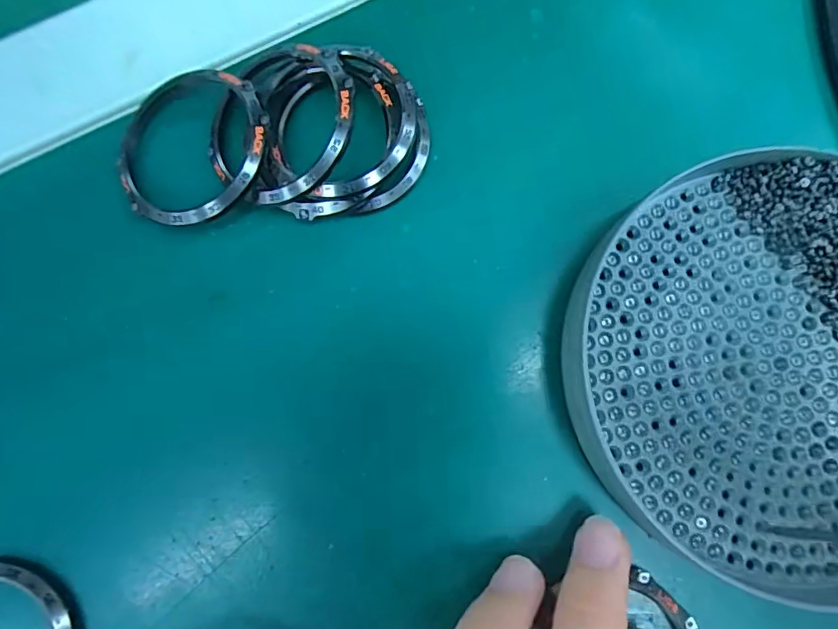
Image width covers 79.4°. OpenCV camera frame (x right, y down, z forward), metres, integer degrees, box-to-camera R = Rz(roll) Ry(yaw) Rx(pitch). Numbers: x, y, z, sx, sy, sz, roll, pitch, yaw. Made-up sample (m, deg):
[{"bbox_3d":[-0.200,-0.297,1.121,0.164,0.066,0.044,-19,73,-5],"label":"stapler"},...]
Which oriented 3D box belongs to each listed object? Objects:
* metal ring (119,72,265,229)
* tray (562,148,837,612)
[{"bbox_3d":[-0.064,-0.048,0.142,0.043,0.004,0.046,-1,82,10],"label":"metal ring"},{"bbox_3d":[0.097,0.013,0.135,0.108,0.015,0.108,0,81,-1],"label":"tray"}]

